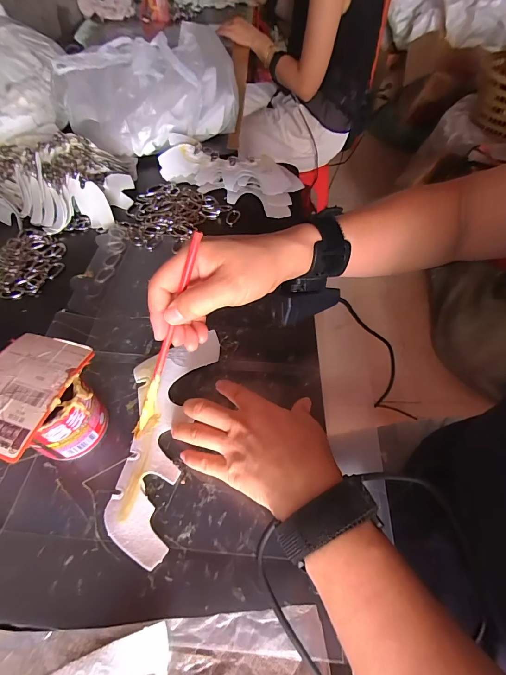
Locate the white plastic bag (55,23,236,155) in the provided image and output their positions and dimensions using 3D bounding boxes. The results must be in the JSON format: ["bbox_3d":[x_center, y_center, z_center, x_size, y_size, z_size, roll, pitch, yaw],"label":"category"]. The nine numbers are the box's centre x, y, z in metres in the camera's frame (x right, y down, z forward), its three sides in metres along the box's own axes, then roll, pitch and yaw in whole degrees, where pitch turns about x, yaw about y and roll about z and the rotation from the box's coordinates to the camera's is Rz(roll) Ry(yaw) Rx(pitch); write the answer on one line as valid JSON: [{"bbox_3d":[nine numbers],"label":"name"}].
[{"bbox_3d":[-0.187,-0.458,0.618,0.302,0.125,0.202,-26,59,-17],"label":"white plastic bag"}]

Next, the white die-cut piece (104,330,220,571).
[{"bbox_3d":[-0.089,0.084,0.314,0.075,0.010,0.206,5,55,6],"label":"white die-cut piece"}]

